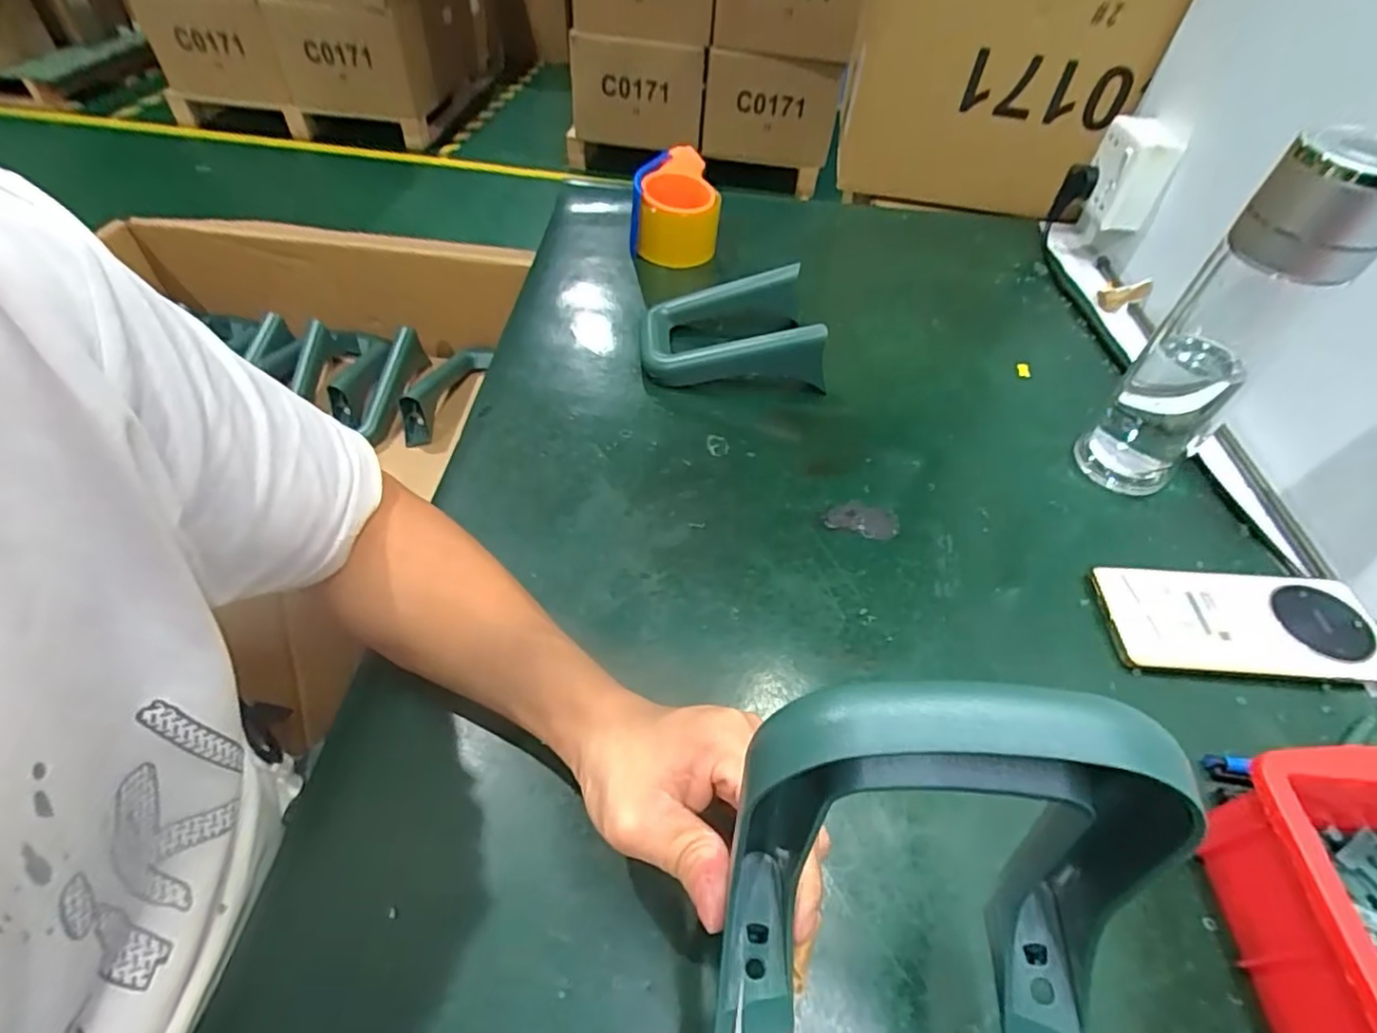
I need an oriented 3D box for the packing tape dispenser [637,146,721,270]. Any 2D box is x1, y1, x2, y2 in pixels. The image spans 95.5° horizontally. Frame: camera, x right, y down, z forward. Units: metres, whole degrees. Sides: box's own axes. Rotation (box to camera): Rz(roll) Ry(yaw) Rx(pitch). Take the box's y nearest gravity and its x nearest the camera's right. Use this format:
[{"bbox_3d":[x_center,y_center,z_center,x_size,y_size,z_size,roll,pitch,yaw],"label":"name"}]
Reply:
[{"bbox_3d":[-0.007,-0.347,0.702,0.091,0.078,0.125,11,50,7],"label":"packing tape dispenser"}]

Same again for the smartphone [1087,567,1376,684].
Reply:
[{"bbox_3d":[0.352,0.067,0.403,0.163,0.007,0.074,2,52,4],"label":"smartphone"}]

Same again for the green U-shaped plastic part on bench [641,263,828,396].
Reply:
[{"bbox_3d":[0.036,-0.168,0.567,0.158,0.057,0.121,-3,50,-5],"label":"green U-shaped plastic part on bench"}]

